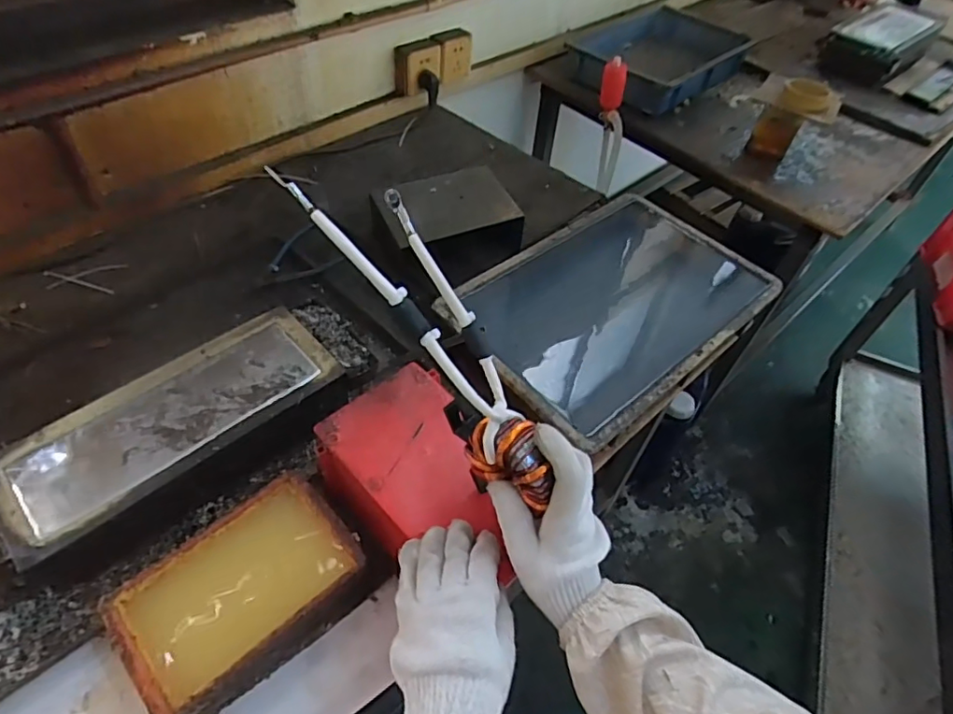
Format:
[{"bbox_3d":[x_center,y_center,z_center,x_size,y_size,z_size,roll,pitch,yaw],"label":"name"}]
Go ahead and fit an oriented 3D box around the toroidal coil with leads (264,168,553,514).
[{"bbox_3d":[-0.023,-0.015,0.434,0.068,0.281,0.077,-10,29,52],"label":"toroidal coil with leads"}]

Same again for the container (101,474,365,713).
[{"bbox_3d":[-0.217,0.222,0.539,0.200,0.063,0.139,-33,60,-27],"label":"container"}]

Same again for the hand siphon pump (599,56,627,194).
[{"bbox_3d":[0.297,-0.511,1.274,0.048,0.252,0.105,-3,51,-6],"label":"hand siphon pump"}]

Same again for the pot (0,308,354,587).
[{"bbox_3d":[-0.321,0.086,0.630,0.332,0.086,0.148,-33,60,-27],"label":"pot"}]

